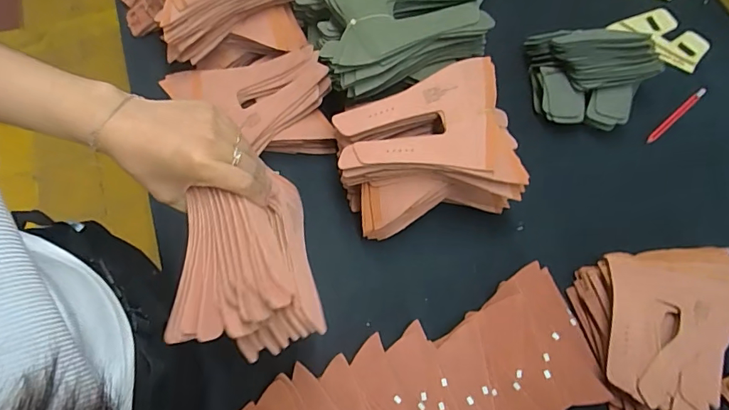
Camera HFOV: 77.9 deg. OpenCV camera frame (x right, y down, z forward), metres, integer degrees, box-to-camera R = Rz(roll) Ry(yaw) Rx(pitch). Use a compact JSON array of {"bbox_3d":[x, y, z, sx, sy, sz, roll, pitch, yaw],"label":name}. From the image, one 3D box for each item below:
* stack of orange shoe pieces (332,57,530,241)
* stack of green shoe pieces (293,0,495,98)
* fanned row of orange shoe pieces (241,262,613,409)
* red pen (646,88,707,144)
[{"bbox_3d":[0.078,-0.056,0.571,0.221,0.131,0.168,-20,71,-8],"label":"stack of orange shoe pieces"},{"bbox_3d":[0.018,-0.293,0.620,0.212,0.109,0.302,-20,71,-8],"label":"stack of green shoe pieces"},{"bbox_3d":[0.057,0.221,0.502,0.436,0.061,0.169,-19,71,-8],"label":"fanned row of orange shoe pieces"},{"bbox_3d":[0.480,-0.138,0.694,0.151,0.011,0.013,-38,74,-14],"label":"red pen"}]

